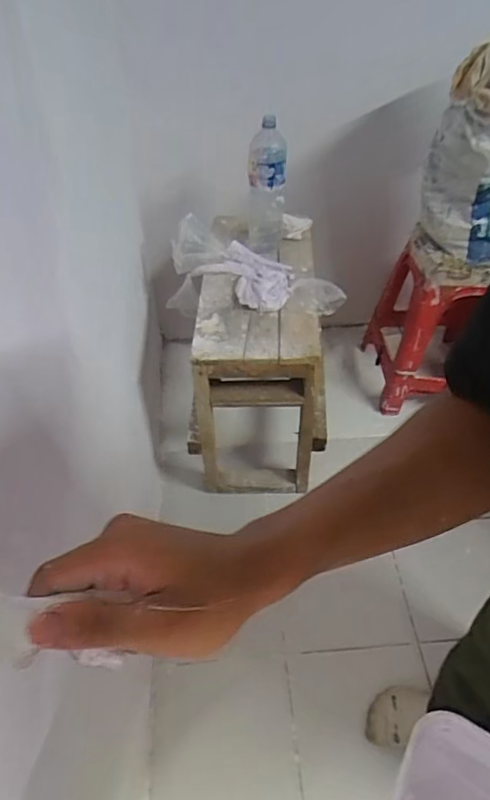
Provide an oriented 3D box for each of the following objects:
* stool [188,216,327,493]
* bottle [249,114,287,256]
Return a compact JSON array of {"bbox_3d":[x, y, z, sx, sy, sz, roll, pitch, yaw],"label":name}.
[{"bbox_3d":[0.050,-0.093,1.417,0.311,0.518,0.494,4,47,3],"label":"stool"},{"bbox_3d":[0.050,-0.510,1.292,0.089,0.311,0.102,2,47,1],"label":"bottle"}]

